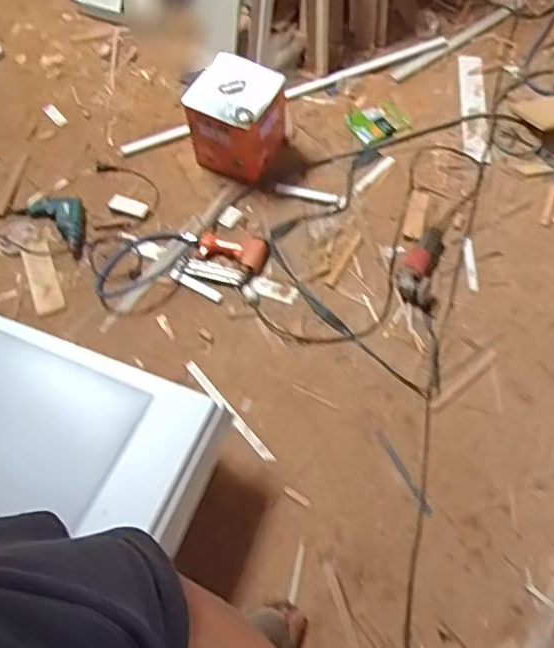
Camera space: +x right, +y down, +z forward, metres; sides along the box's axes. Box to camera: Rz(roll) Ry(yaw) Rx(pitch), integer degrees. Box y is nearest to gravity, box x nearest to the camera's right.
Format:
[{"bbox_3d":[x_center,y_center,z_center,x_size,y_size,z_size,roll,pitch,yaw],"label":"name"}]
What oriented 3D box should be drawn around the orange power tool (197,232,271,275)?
[{"bbox_3d":[-0.129,-0.217,1.708,0.203,0.051,0.100,22,66,14],"label":"orange power tool"}]

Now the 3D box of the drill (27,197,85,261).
[{"bbox_3d":[-0.637,-0.318,1.793,0.120,0.063,0.264,-42,68,-17],"label":"drill"}]

